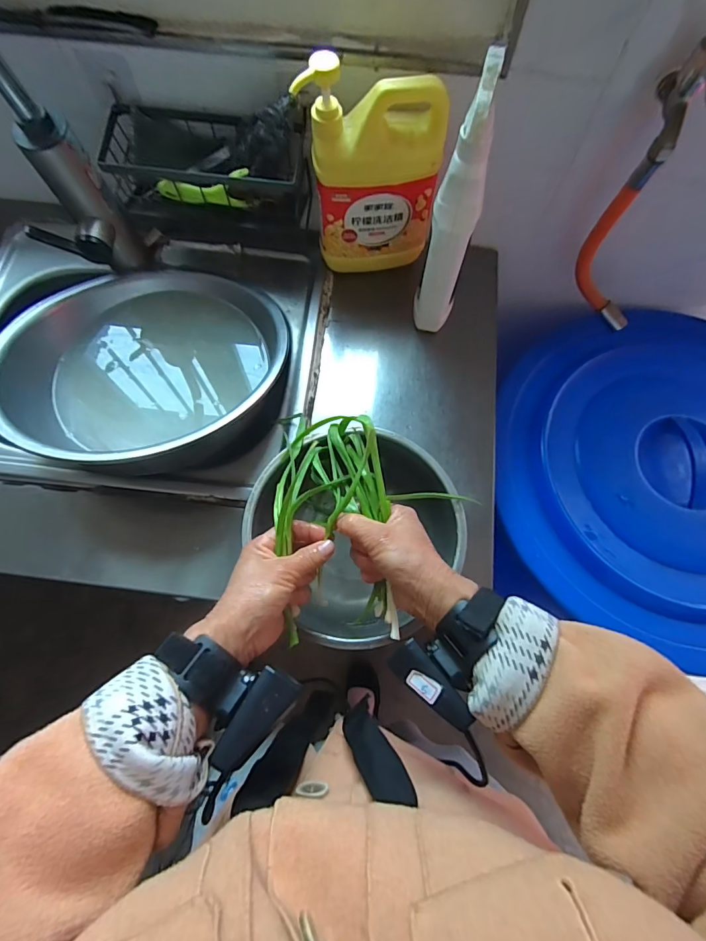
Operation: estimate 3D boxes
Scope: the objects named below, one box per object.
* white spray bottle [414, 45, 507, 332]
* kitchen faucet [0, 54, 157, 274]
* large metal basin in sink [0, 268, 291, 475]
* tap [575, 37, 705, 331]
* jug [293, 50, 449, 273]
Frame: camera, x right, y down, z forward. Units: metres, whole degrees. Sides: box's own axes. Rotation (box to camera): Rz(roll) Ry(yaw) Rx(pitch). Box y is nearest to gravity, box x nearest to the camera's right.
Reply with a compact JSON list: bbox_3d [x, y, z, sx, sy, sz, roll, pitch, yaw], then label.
[{"bbox_3d":[0.114,-0.284,0.481,0.051,0.259,0.095,13,70,4],"label":"white spray bottle"},{"bbox_3d":[-0.320,-0.272,0.420,0.073,0.356,0.211,-6,70,-3],"label":"kitchen faucet"},{"bbox_3d":[-0.247,-0.140,0.527,0.314,0.090,0.298,28,72,9],"label":"large metal basin in sink"},{"bbox_3d":[0.360,-0.315,0.509,0.106,0.283,0.093,13,70,4],"label":"tap"},{"bbox_3d":[0.022,-0.355,0.507,0.155,0.218,0.080,0,70,-1],"label":"jug"}]

